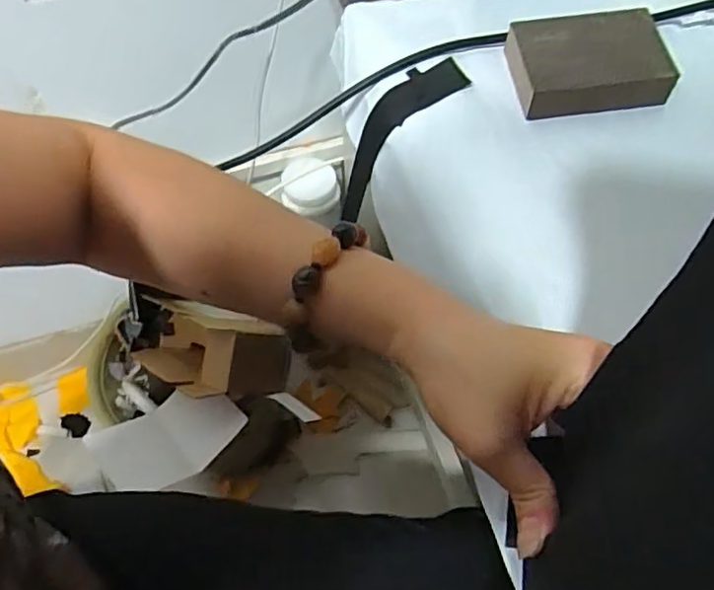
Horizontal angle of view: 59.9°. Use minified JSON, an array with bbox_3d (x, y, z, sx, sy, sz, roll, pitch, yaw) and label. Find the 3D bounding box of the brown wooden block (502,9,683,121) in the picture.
[{"bbox_3d":[0.153,-0.158,0.424,0.102,0.035,0.068,-7,62,-2],"label":"brown wooden block"}]

